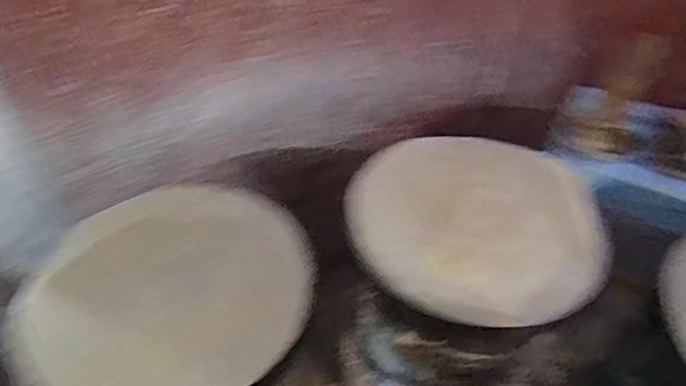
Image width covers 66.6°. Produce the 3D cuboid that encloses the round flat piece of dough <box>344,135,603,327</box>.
[{"bbox_3d":[0.208,0.032,0.835,0.380,0.028,0.367,12,48,7],"label":"round flat piece of dough"}]

